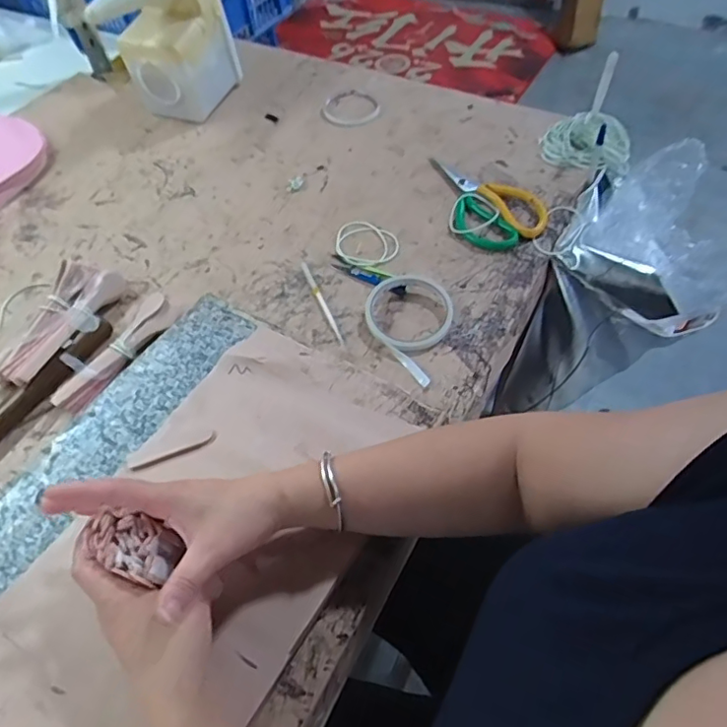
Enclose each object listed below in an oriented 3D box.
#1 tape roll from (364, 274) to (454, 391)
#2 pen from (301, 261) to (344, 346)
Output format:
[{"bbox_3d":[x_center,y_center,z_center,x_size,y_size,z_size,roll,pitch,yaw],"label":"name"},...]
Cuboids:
[{"bbox_3d":[0.042,-0.042,0.602,0.093,0.020,0.122,16,58,14],"label":"tape roll"},{"bbox_3d":[-0.047,-0.071,0.640,0.008,0.004,0.128,-20,56,-10],"label":"pen"}]

